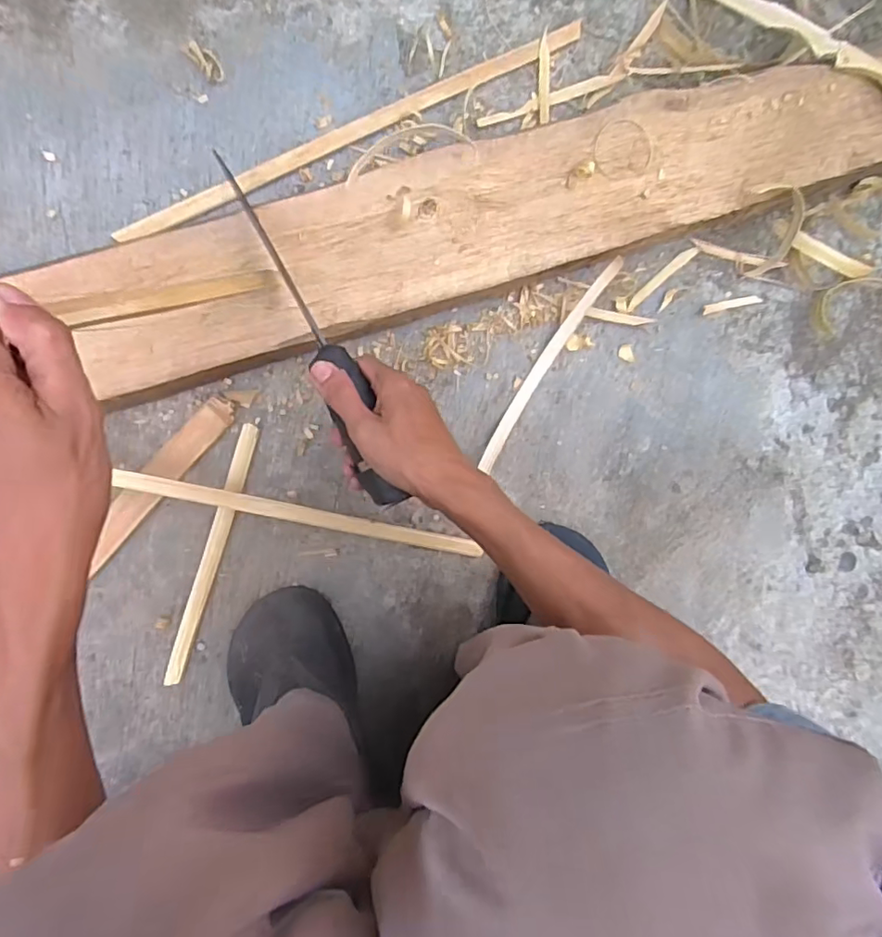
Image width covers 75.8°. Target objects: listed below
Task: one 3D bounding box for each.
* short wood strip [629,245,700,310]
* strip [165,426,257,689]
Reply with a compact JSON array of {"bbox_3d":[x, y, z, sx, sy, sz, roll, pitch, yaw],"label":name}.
[{"bbox_3d":[0.214,-0.186,0.551,0.090,0.008,0.012,-41,97,-2],"label":"short wood strip"},{"bbox_3d":[-0.211,0.080,0.522,0.016,0.008,0.247,18,92,-7],"label":"strip"}]

